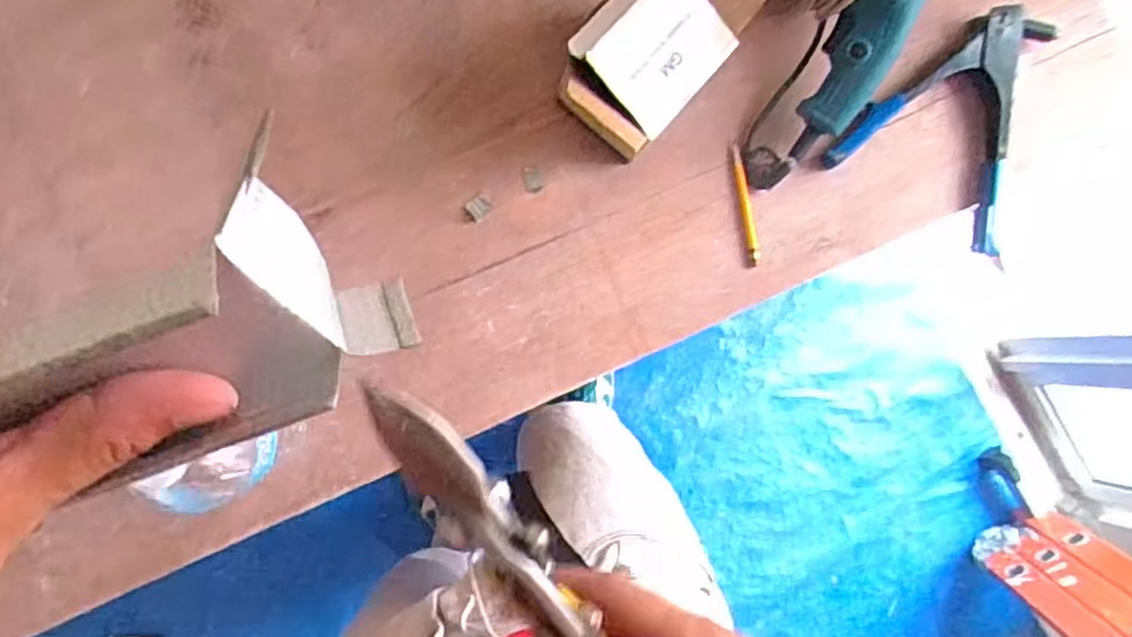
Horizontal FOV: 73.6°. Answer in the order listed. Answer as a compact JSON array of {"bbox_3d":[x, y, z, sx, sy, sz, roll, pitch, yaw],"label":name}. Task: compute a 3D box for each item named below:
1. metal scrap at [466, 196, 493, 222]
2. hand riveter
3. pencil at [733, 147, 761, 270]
[{"bbox_3d":[-0.080,-0.100,0.687,0.022,0.004,0.018,-41,95,-5],"label":"metal scrap"},{"bbox_3d":[0.392,-0.214,0.748,0.204,0.032,0.238,26,85,-6],"label":"hand riveter"},{"bbox_3d":[0.173,-0.107,0.722,0.011,0.004,0.113,-10,92,-7],"label":"pencil"}]

